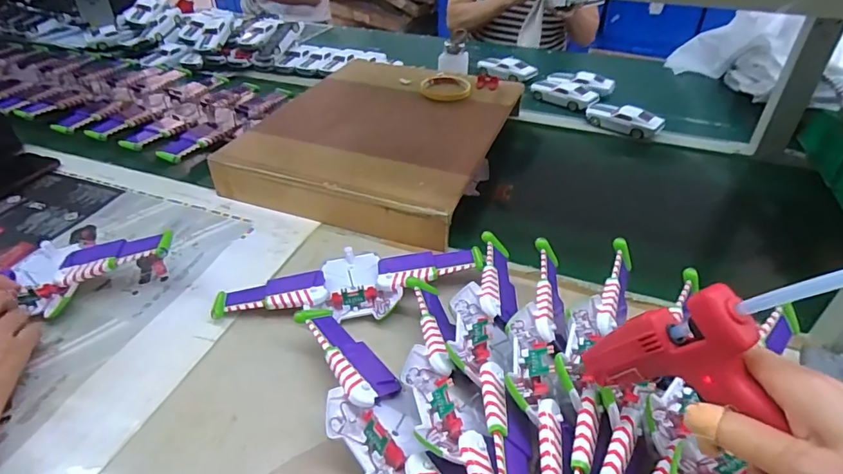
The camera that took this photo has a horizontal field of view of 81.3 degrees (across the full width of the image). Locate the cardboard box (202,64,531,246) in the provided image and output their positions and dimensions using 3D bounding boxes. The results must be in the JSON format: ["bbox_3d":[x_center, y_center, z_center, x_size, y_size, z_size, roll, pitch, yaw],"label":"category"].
[{"bbox_3d":[-0.060,-0.167,0.802,0.356,0.074,0.440,15,40,15],"label":"cardboard box"}]

